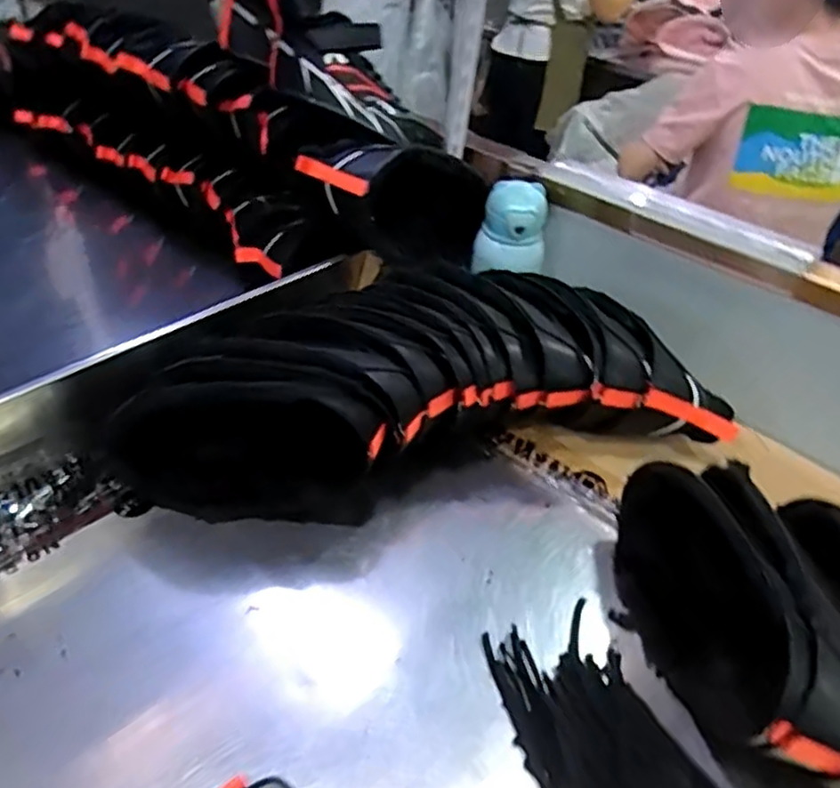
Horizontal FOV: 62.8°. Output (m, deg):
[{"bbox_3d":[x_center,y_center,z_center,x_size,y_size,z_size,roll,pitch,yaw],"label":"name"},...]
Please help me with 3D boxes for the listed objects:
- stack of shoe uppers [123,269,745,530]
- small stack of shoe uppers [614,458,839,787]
[{"bbox_3d":[0.001,-0.004,0.630,0.533,0.136,0.193,-8,41,-18],"label":"stack of shoe uppers"},{"bbox_3d":[0.248,0.165,0.470,0.151,0.113,0.284,1,39,-8],"label":"small stack of shoe uppers"}]

